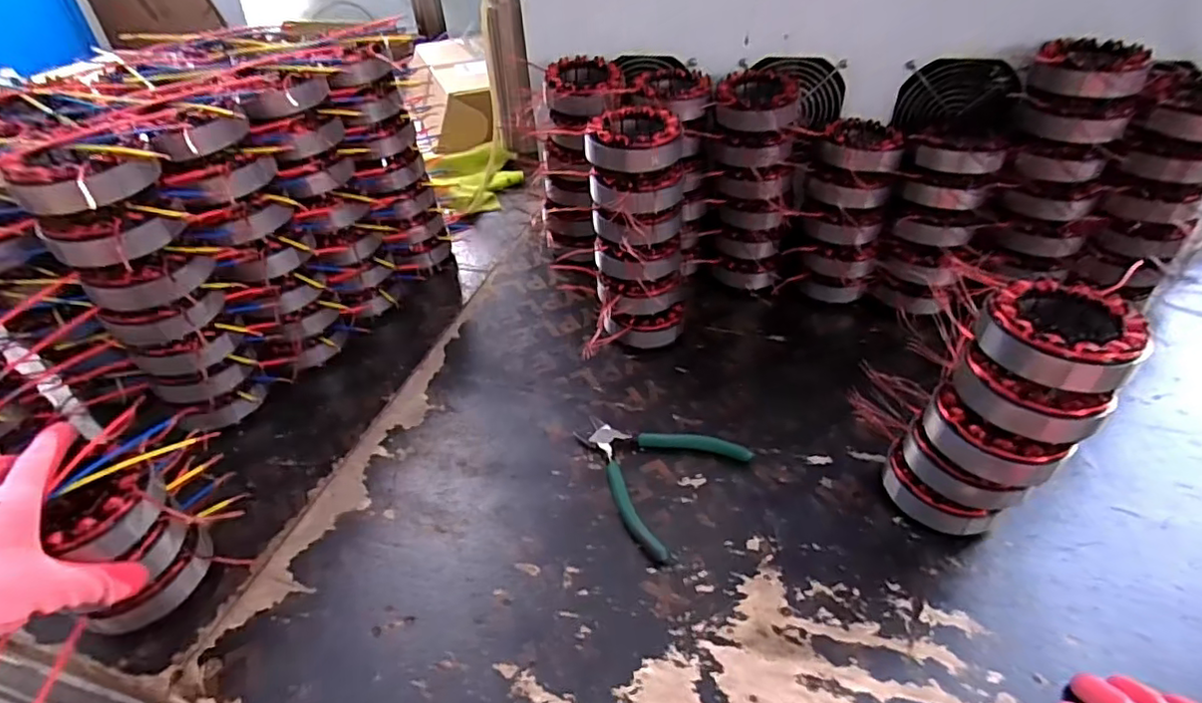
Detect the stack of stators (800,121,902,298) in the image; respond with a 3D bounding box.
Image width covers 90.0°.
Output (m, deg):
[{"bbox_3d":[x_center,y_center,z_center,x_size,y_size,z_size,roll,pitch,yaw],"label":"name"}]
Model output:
[{"bbox_3d":[0.265,-0.146,0.651,0.087,0.195,0.085,7,21,11],"label":"stack of stators"}]

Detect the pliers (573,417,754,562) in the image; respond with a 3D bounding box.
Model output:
[{"bbox_3d":[0.038,0.098,0.524,0.134,0.012,0.136,26,48,29],"label":"pliers"}]

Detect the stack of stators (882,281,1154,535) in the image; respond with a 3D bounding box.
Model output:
[{"bbox_3d":[0.286,0.049,0.434,0.102,0.184,0.100,-33,49,-30],"label":"stack of stators"}]

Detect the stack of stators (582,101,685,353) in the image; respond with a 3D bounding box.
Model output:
[{"bbox_3d":[0.038,-0.113,0.597,0.092,0.216,0.105,-1,41,2],"label":"stack of stators"}]

